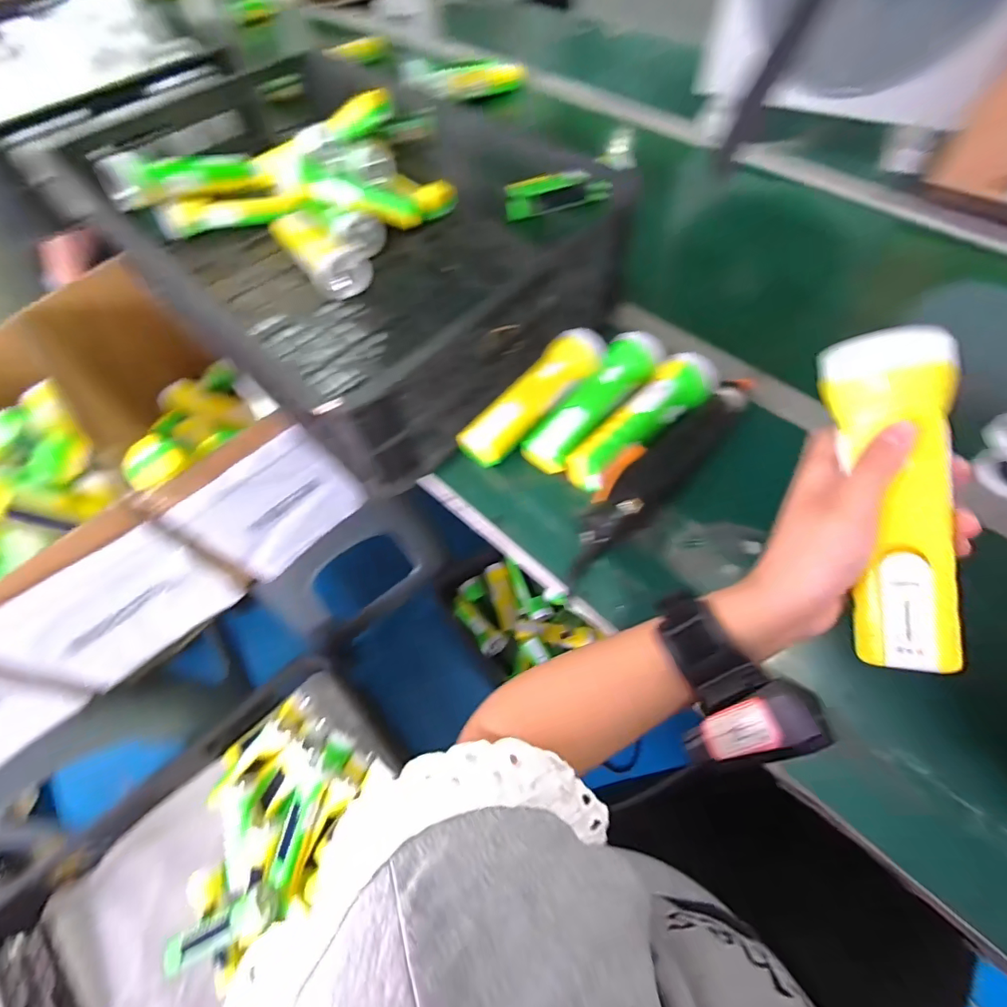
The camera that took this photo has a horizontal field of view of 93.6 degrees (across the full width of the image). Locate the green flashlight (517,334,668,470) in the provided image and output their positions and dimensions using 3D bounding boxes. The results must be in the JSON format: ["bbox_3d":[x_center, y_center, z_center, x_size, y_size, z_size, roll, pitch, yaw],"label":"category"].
[{"bbox_3d":[0.094,-0.101,0.481,0.054,0.053,0.175,36,68,20],"label":"green flashlight"}]

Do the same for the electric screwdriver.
[{"bbox_3d":[0.151,-0.043,0.453,0.050,0.033,0.285,39,69,21],"label":"electric screwdriver"}]

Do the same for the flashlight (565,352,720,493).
[{"bbox_3d":[0.136,-0.083,0.463,0.179,0.042,0.048,-37,65,-17],"label":"flashlight"}]

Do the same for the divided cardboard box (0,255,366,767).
[{"bbox_3d":[-0.704,0.061,0.590,0.776,0.237,0.467,-40,66,-18],"label":"divided cardboard box"}]

